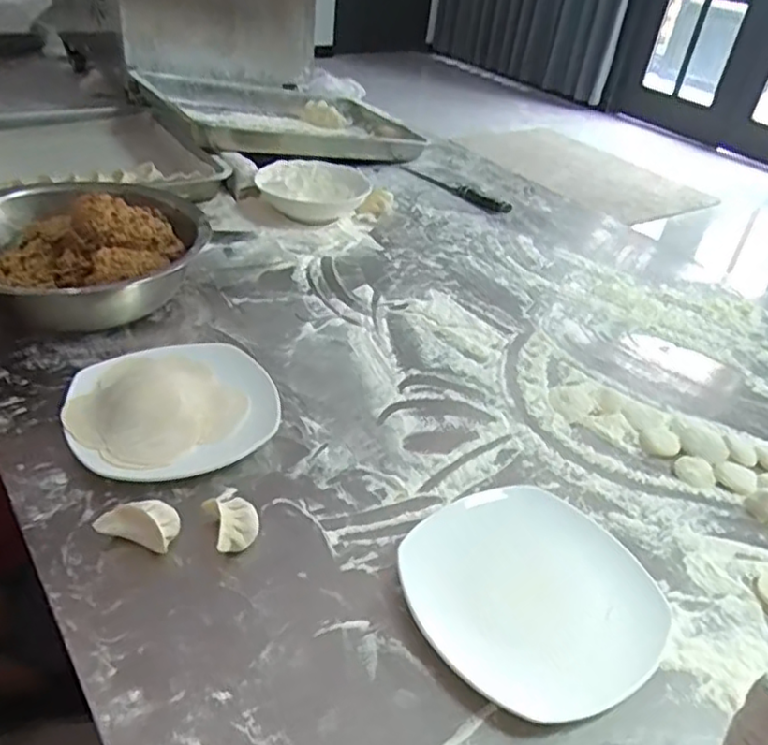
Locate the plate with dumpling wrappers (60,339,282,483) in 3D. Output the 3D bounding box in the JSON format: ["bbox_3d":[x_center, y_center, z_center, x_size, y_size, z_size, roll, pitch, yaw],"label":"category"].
[{"bbox_3d":[-0.197,0.031,0.613,0.177,0.039,0.174,-14,40,-27],"label":"plate with dumpling wrappers"}]

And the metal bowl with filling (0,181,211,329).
[{"bbox_3d":[-0.342,-0.135,0.765,0.249,0.101,0.266,5,35,-3],"label":"metal bowl with filling"}]

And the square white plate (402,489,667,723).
[{"bbox_3d":[0.112,0.162,0.494,0.177,0.019,0.180,-11,39,-24],"label":"square white plate"}]

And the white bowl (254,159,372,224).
[{"bbox_3d":[-0.117,-0.303,1.089,0.176,0.057,0.176,2,35,-7],"label":"white bowl"}]

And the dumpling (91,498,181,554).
[{"bbox_3d":[-0.187,0.114,0.505,0.057,0.031,0.030,11,35,6],"label":"dumpling"}]

